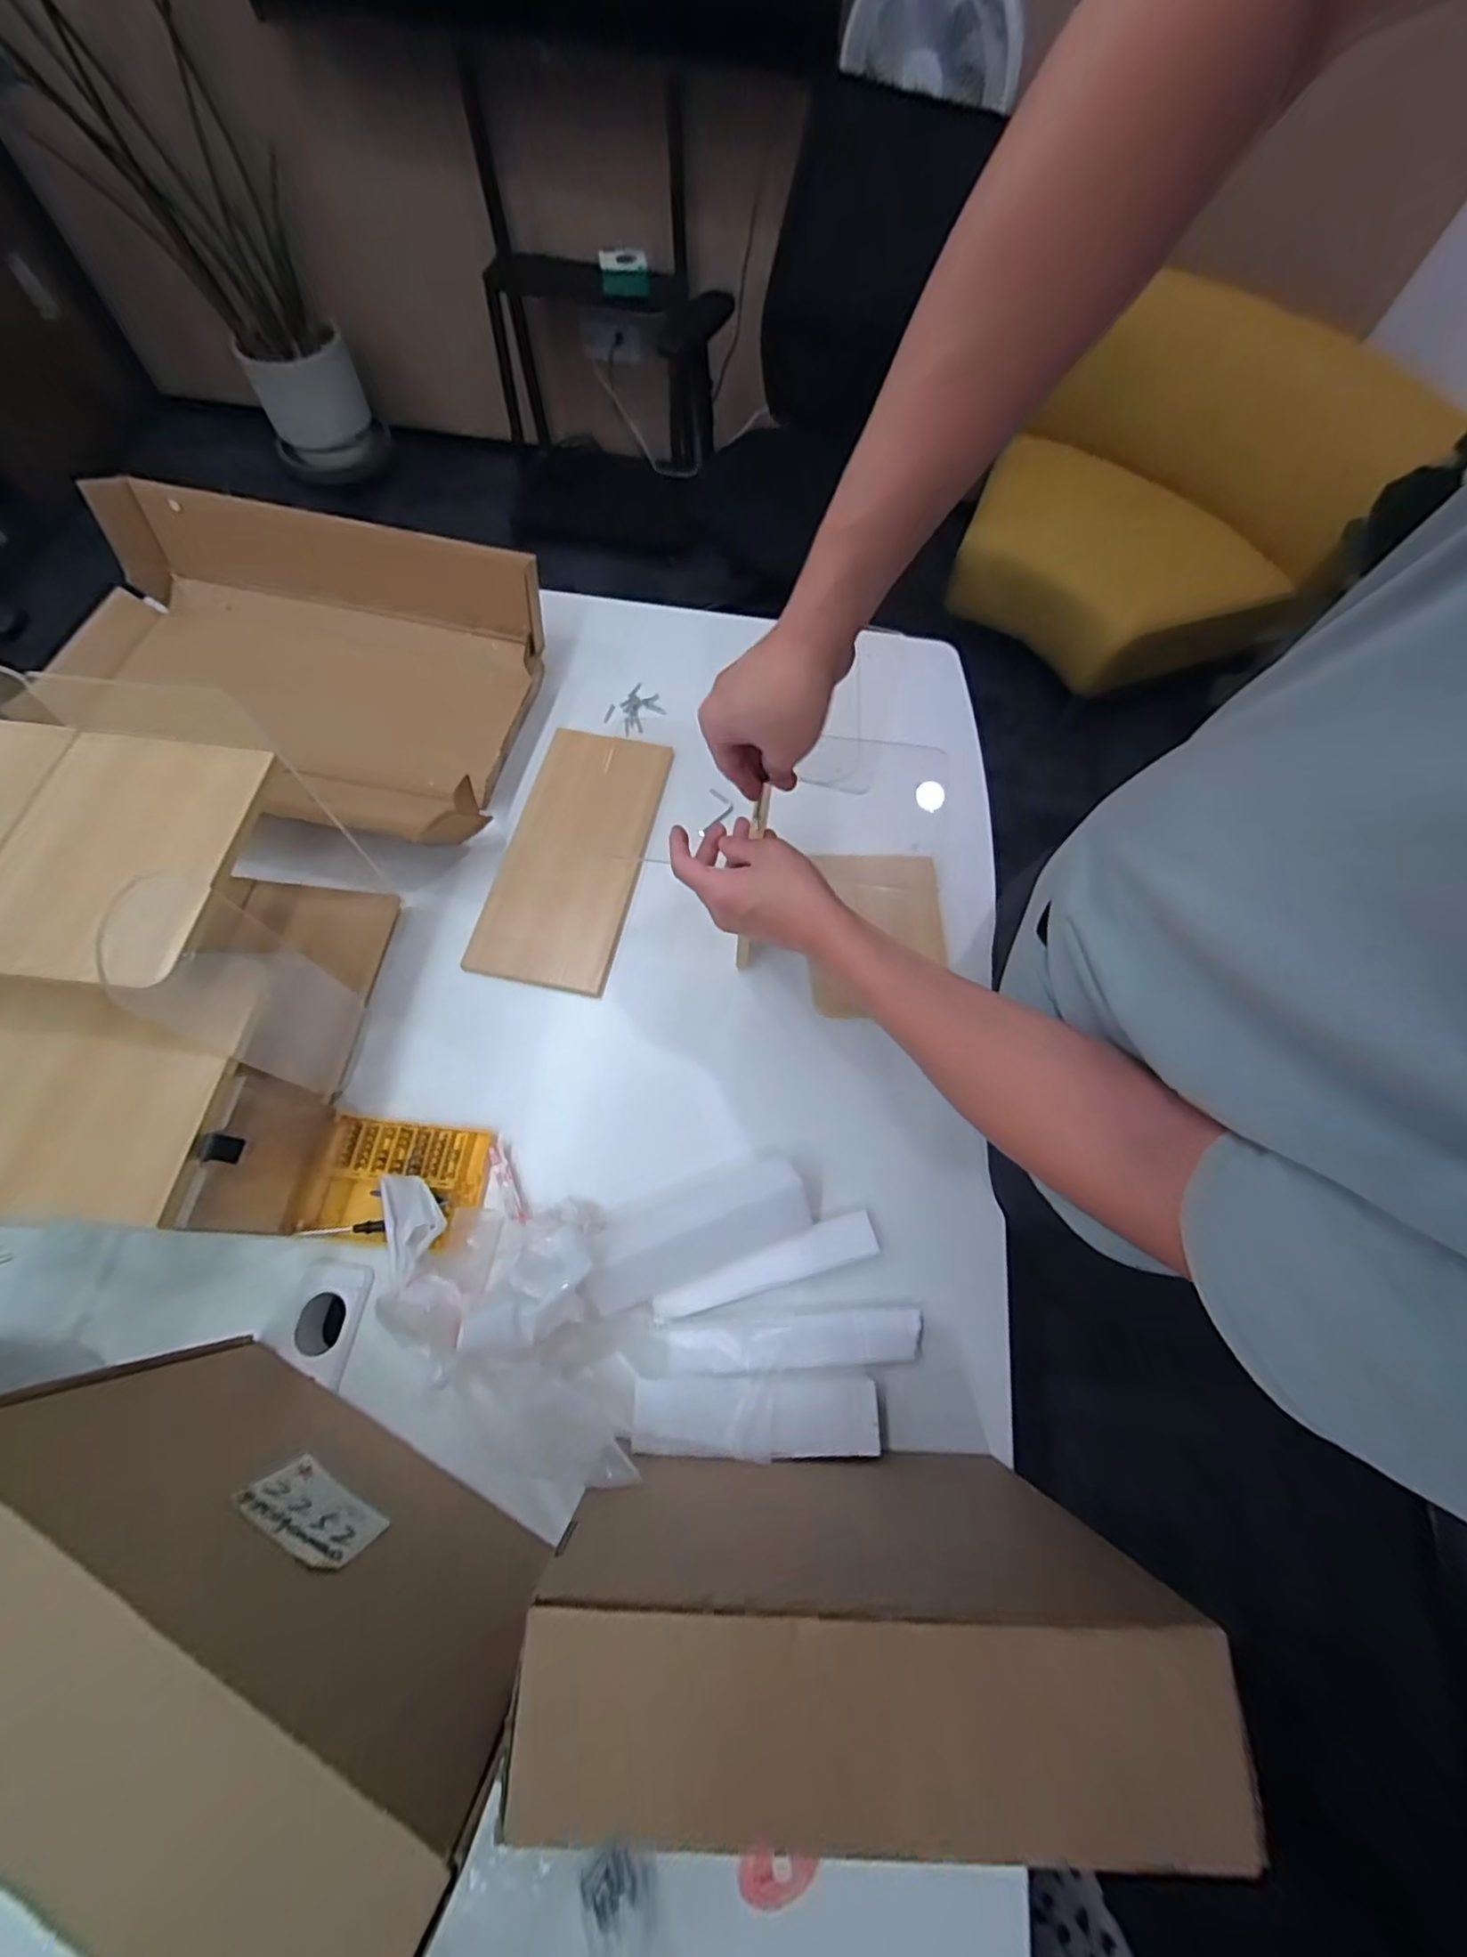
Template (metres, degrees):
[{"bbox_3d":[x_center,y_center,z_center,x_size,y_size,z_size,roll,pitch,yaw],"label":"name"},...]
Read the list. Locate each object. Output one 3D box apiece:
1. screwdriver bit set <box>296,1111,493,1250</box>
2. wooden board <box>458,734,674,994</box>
[{"bbox_3d":[-0.313,0.189,0.602,0.145,0.028,0.111,6,65,0],"label":"screwdriver bit set"},{"bbox_3d":[-0.189,-0.152,0.763,0.156,0.015,0.342,13,70,-1],"label":"wooden board"}]

